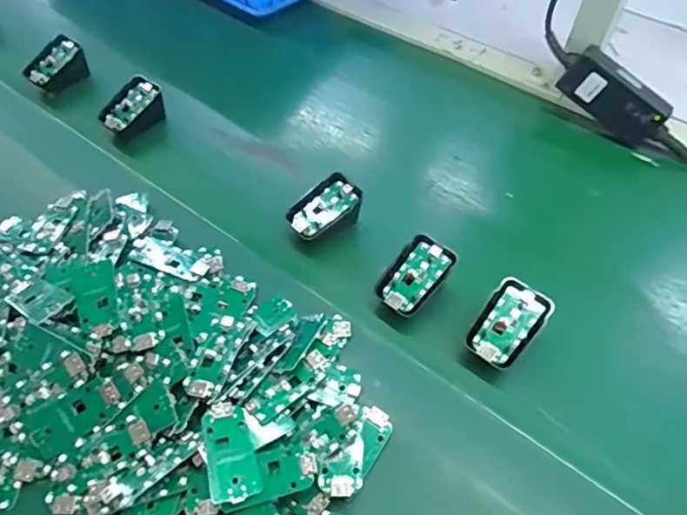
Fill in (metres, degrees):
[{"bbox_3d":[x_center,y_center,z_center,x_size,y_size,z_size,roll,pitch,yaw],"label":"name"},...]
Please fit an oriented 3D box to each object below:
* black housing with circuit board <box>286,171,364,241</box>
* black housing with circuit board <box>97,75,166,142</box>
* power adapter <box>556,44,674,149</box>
[{"bbox_3d":[-0.019,-0.041,0.494,0.065,0.039,0.040,-34,61,-26],"label":"black housing with circuit board"},{"bbox_3d":[-0.229,-0.162,0.574,0.042,0.038,0.064,33,57,21],"label":"black housing with circuit board"},{"bbox_3d":[0.296,-0.174,0.582,0.115,0.052,0.030,42,58,4],"label":"power adapter"}]

